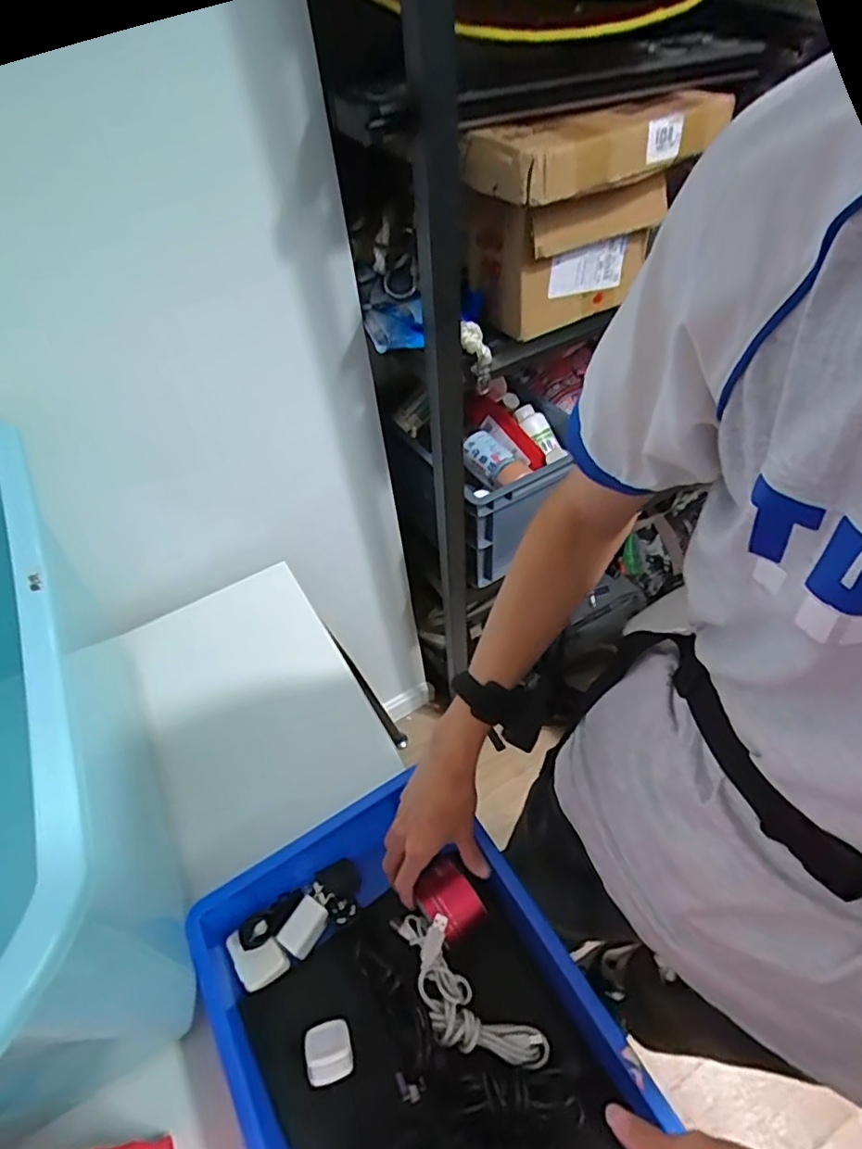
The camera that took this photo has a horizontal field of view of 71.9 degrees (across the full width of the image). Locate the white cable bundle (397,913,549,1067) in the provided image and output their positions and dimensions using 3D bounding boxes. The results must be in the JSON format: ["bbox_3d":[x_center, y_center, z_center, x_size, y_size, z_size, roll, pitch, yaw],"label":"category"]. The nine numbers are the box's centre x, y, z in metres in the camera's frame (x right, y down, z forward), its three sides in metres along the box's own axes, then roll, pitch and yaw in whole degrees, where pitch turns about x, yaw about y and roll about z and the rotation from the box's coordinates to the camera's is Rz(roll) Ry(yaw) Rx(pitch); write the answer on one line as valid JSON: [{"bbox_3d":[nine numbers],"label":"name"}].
[{"bbox_3d":[0.027,0.381,0.542,0.073,0.065,0.168,-38,56,-25],"label":"white cable bundle"}]

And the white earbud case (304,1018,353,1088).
[{"bbox_3d":[-0.092,0.425,0.531,0.040,0.023,0.045,-22,50,-13],"label":"white earbud case"}]

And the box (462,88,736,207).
[{"bbox_3d":[0.200,-0.505,0.691,0.327,0.058,0.097,-29,52,-18],"label":"box"}]

